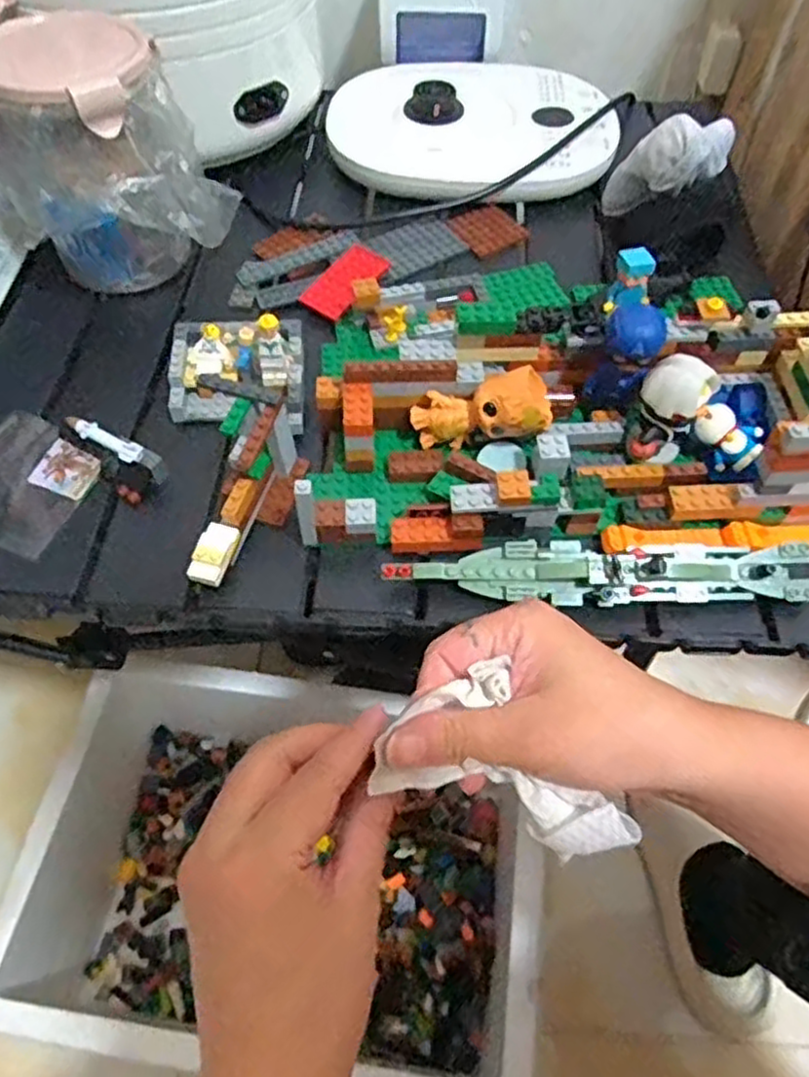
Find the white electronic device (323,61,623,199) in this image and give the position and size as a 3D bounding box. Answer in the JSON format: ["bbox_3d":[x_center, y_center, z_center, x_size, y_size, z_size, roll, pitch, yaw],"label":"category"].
[{"bbox_3d":[0.054,-0.340,0.602,0.229,0.030,0.173,-4,57,-3],"label":"white electronic device"}]

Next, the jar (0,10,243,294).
[{"bbox_3d":[-0.187,-0.244,0.479,0.127,0.123,0.118,0,57,0],"label":"jar"}]

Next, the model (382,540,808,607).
[{"bbox_3d":[0.102,0.016,0.381,0.215,0.023,0.027,0,57,0],"label":"model"}]

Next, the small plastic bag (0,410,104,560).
[{"bbox_3d":[-0.222,-0.034,0.428,0.076,0.005,0.081,18,59,12],"label":"small plastic bag"}]

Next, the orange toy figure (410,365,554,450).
[{"bbox_3d":[0.043,-0.073,0.418,0.076,0.035,0.035,-8,52,28],"label":"orange toy figure"}]

